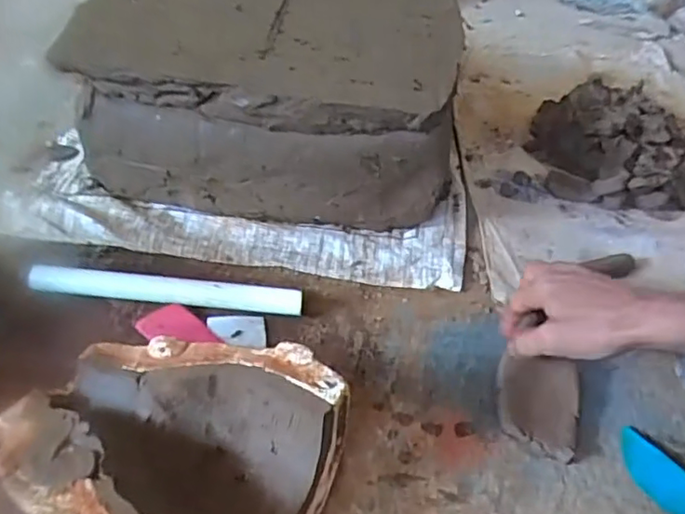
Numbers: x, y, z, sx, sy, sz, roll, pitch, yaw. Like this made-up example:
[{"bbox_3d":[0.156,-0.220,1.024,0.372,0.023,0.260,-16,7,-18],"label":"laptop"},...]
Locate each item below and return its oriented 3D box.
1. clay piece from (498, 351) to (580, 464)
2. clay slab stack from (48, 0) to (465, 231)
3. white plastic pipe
[{"bbox_3d":[0.172,0.129,0.527,0.074,0.011,0.086,13,55,-5],"label":"clay piece"},{"bbox_3d":[-0.077,-0.214,0.752,0.400,0.204,0.331,5,42,0],"label":"clay slab stack"},{"bbox_3d":[-0.173,0.034,0.599,0.262,0.026,0.018,5,42,0],"label":"white plastic pipe"}]

